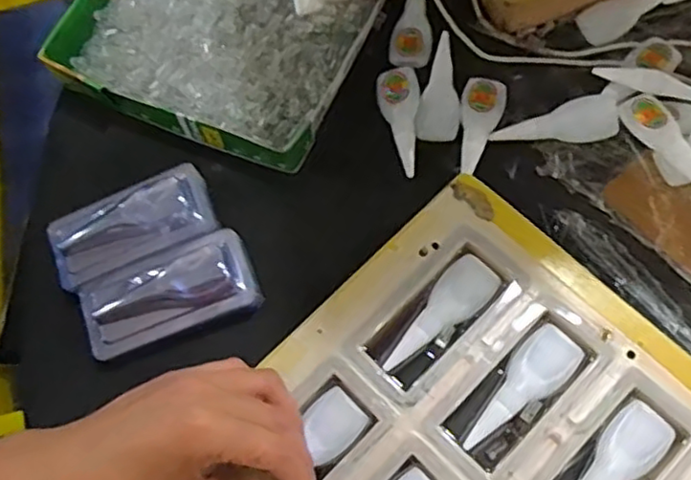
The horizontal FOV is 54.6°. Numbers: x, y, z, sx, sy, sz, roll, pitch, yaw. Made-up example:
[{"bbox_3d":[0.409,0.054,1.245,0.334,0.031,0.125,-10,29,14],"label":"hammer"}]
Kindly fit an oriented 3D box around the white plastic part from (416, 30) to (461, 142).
[{"bbox_3d":[0.068,-0.111,0.483,0.030,0.004,0.085,3,68,4],"label":"white plastic part"}]

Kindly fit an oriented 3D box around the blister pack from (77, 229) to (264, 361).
[{"bbox_3d":[-0.114,0.036,0.431,0.111,0.019,0.054,-22,68,-7],"label":"blister pack"}]

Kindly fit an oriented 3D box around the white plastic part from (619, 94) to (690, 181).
[{"bbox_3d":[0.216,-0.060,0.447,0.024,0.020,0.084,-28,69,-9],"label":"white plastic part"}]

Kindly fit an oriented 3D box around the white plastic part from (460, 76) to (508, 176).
[{"bbox_3d":[0.094,-0.082,0.471,0.030,0.005,0.079,14,69,8],"label":"white plastic part"}]

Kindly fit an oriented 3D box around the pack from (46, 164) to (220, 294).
[{"bbox_3d":[-0.143,-0.008,0.449,0.108,0.019,0.055,-24,69,-7],"label":"pack"}]

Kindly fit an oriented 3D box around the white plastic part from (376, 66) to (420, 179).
[{"bbox_3d":[0.039,-0.087,0.475,0.030,0.005,0.089,-2,67,2],"label":"white plastic part"}]

